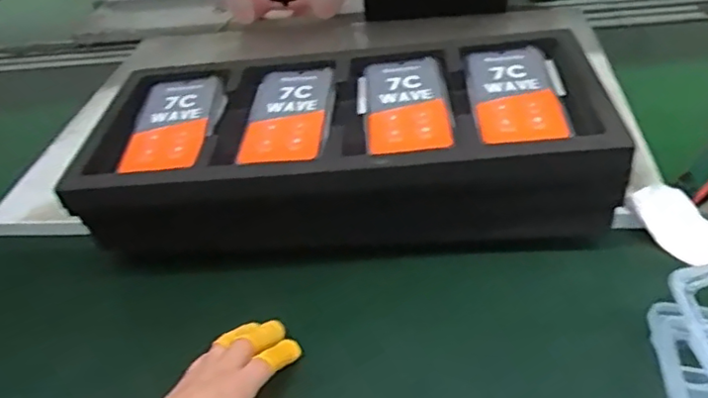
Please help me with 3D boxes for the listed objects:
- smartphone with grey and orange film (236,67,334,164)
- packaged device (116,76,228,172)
[{"bbox_3d":[-0.063,-0.083,0.598,0.082,0.011,0.164,-3,39,6],"label":"smartphone with grey and orange film"},{"bbox_3d":[-0.179,-0.074,0.607,0.081,0.020,0.160,-4,39,5],"label":"packaged device"}]

